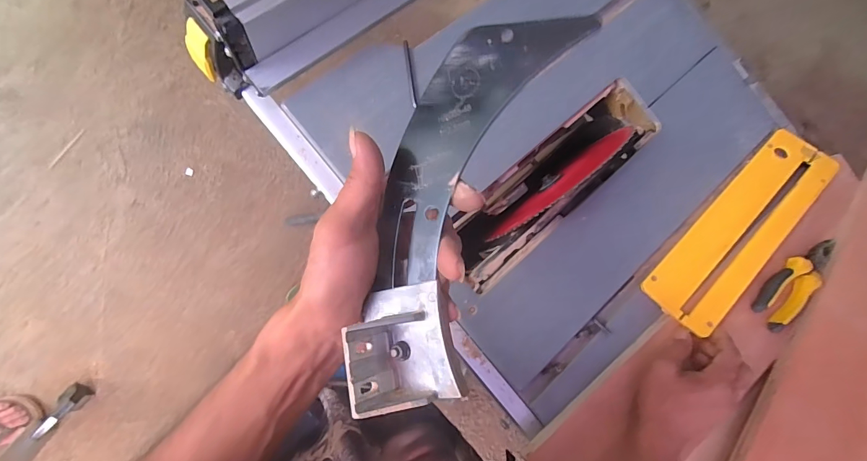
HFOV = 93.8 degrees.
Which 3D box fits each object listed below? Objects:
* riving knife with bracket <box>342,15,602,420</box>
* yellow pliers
[{"bbox_3d":[0.001,-0.012,0.231,0.094,0.052,0.229,26,99,32],"label":"riving knife with bracket"},{"bbox_3d":[0.494,0.068,0.546,0.149,0.016,0.060,-37,92,-14],"label":"yellow pliers"}]

